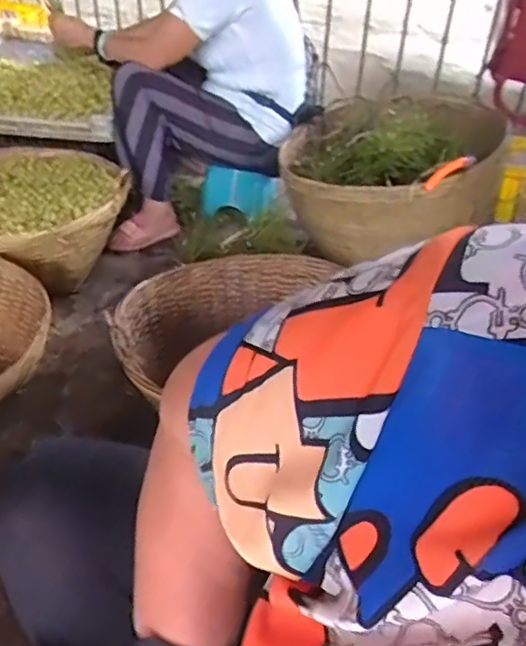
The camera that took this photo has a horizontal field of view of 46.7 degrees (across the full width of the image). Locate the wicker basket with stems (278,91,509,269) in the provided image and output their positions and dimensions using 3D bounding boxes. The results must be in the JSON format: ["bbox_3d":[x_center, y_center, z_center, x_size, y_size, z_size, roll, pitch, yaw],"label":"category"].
[{"bbox_3d":[0.287,-0.340,1.453,0.496,0.306,0.516,8,38,8],"label":"wicker basket with stems"}]

